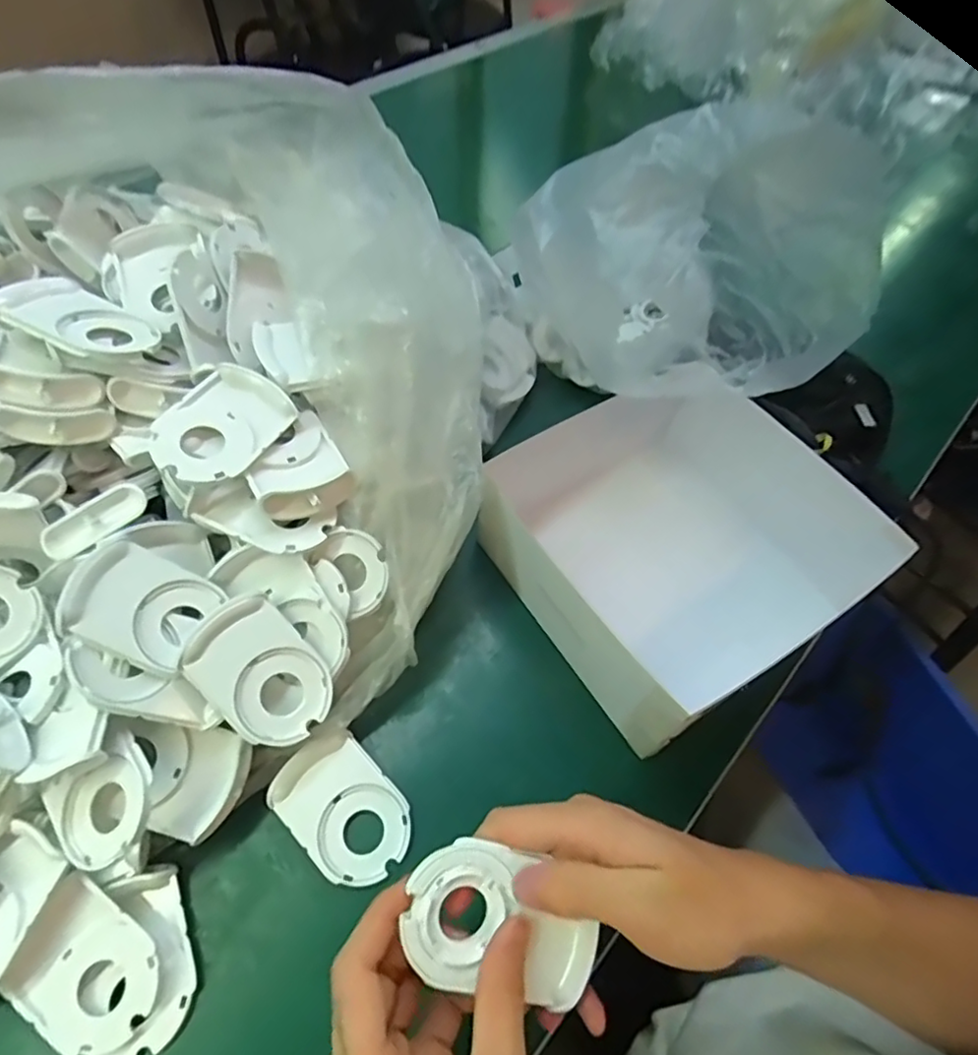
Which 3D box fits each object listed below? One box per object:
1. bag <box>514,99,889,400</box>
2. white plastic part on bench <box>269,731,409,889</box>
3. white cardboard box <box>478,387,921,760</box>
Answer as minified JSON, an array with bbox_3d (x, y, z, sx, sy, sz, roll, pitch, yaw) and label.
[{"bbox_3d":[0.143,-0.176,0.409,0.203,0.132,0.160,-14,58,-12],"label":"bag"},{"bbox_3d":[-0.085,0.164,0.352,0.058,0.021,0.080,-38,65,-24],"label":"white plastic part on bench"},{"bbox_3d":[0.131,0.007,0.413,0.207,0.090,0.194,-28,62,-20],"label":"white cardboard box"}]

